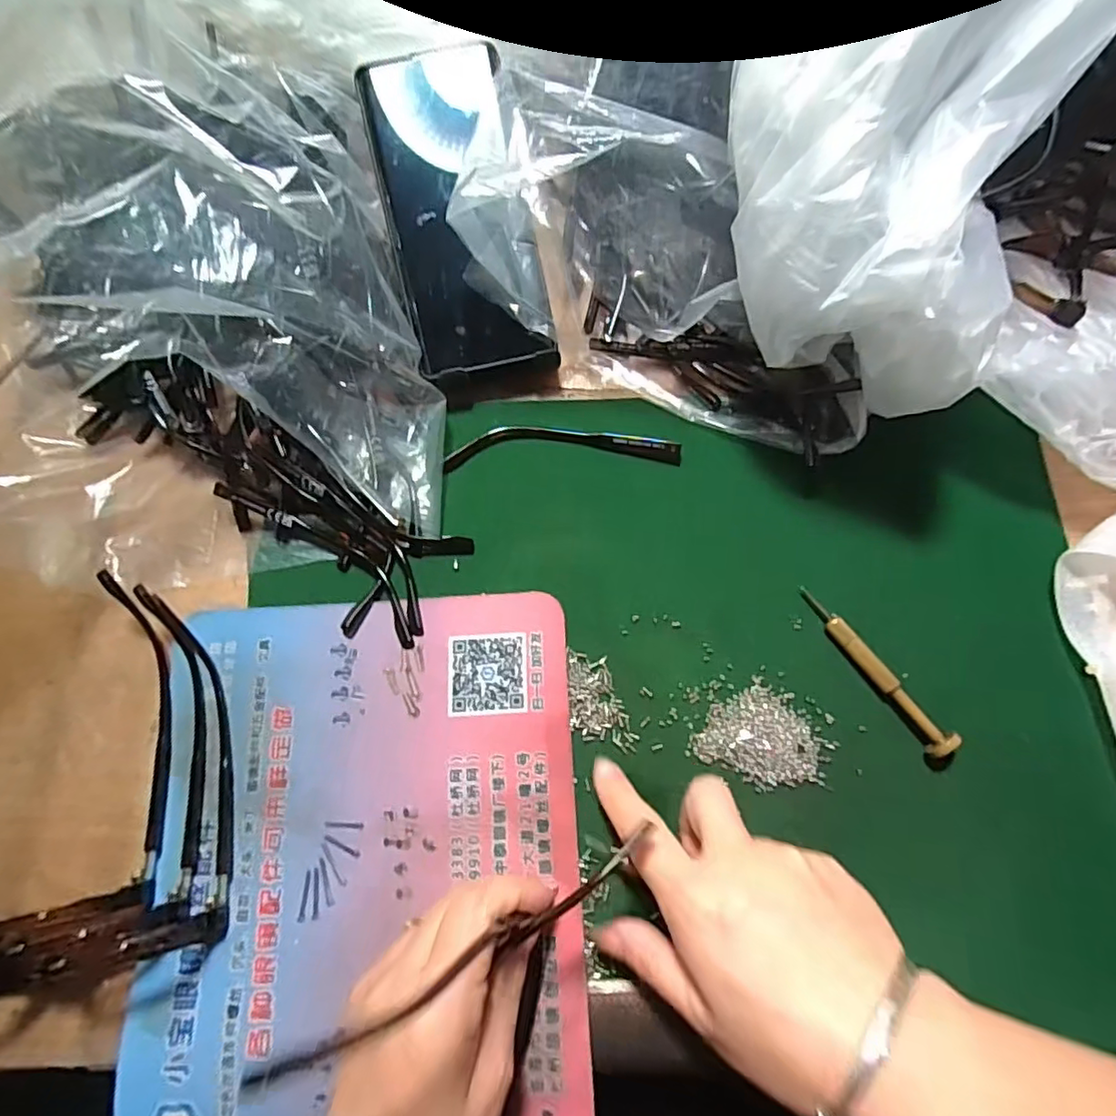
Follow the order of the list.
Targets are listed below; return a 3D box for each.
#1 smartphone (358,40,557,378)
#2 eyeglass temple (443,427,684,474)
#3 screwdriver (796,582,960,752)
[{"bbox_3d":[-0.056,-0.187,0.319,0.073,0.012,0.163,-8,96,0],"label":"smartphone"},{"bbox_3d":[0.003,-0.062,0.327,0.126,0.004,0.026,-1,74,2],"label":"eyeglass temple"},{"bbox_3d":[0.150,0.053,0.286,0.013,0.013,0.093,-38,76,-8],"label":"screwdriver"}]

